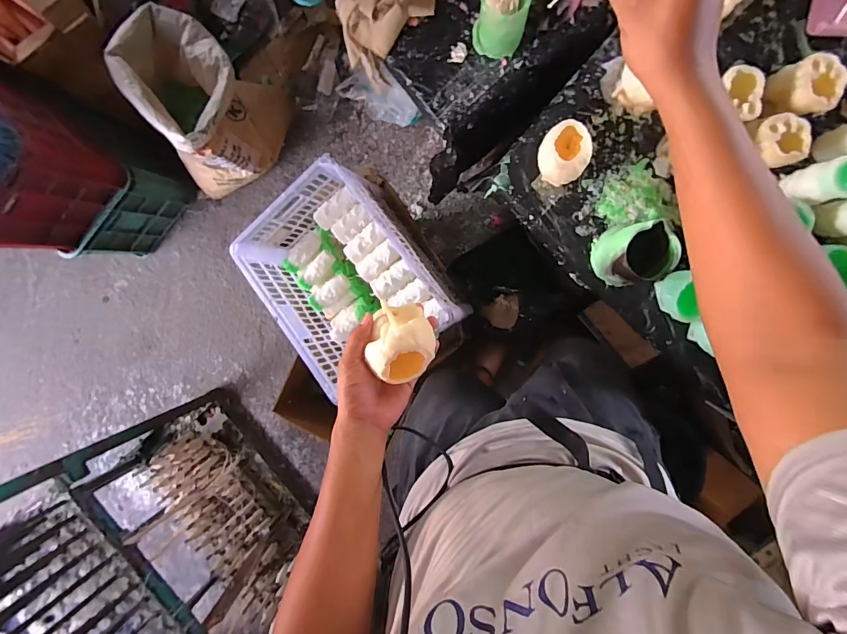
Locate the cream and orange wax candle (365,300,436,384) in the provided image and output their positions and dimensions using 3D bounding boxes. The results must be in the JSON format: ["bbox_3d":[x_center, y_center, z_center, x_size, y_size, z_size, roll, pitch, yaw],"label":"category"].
[{"bbox_3d":[-0.024,0.027,0.468,0.074,0.069,0.076,6,97,6],"label":"cream and orange wax candle"}]

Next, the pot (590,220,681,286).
[{"bbox_3d":[0.304,-0.091,0.603,0.080,0.110,0.081,1,97,7],"label":"pot"}]

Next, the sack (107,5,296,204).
[{"bbox_3d":[-0.605,-0.597,1.172,0.276,0.416,0.402,3,97,7],"label":"sack"}]

